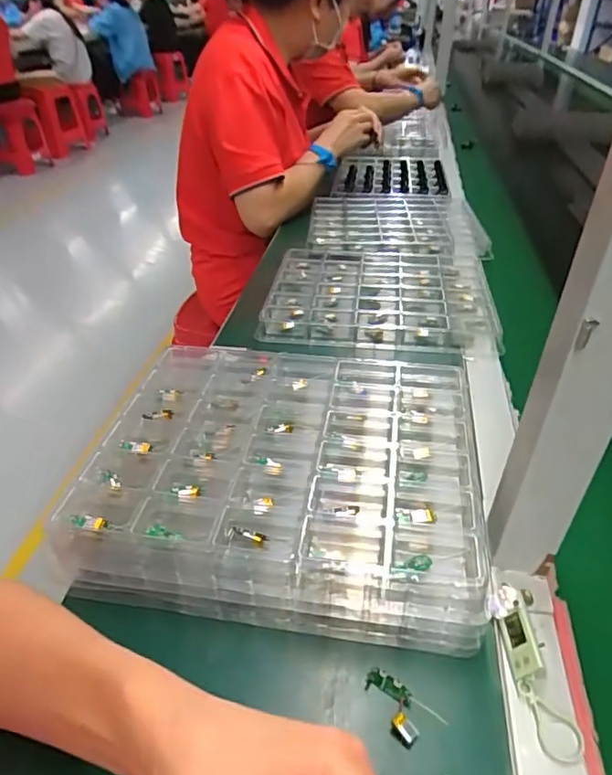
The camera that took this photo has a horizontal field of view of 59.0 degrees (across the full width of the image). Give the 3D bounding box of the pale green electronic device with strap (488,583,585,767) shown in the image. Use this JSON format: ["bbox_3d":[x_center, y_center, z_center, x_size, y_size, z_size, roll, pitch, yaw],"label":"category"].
[{"bbox_3d":[0.143,0.174,0.342,0.035,0.021,0.102,1,37,0],"label":"pale green electronic device with strap"}]

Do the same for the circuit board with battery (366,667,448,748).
[{"bbox_3d":[0.054,0.193,0.323,0.049,0.013,0.027,29,46,32],"label":"circuit board with battery"}]

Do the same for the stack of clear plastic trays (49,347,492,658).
[{"bbox_3d":[-0.017,0.059,0.452,0.299,0.049,0.257,5,38,6],"label":"stack of clear plastic trays"}]

